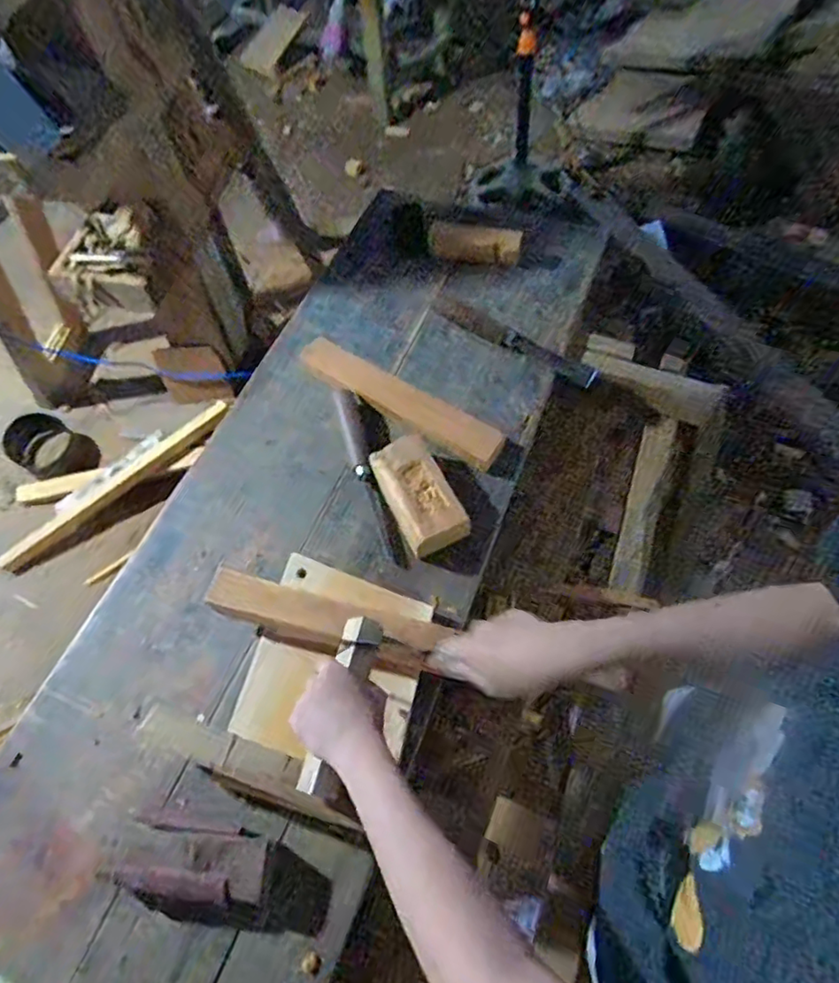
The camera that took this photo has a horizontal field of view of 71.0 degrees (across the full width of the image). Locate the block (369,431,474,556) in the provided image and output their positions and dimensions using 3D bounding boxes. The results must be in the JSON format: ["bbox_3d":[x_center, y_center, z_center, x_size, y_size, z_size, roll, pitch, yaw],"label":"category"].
[{"bbox_3d":[0.000,0.006,0.732,0.073,0.047,0.154,-24,62,-10],"label":"block"}]

